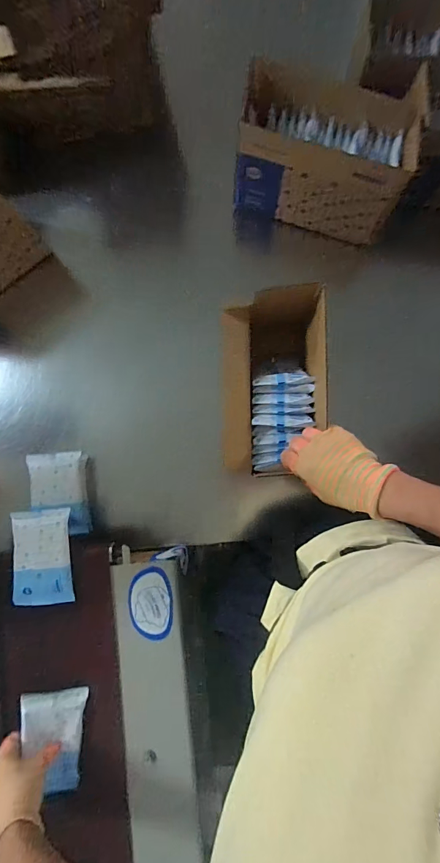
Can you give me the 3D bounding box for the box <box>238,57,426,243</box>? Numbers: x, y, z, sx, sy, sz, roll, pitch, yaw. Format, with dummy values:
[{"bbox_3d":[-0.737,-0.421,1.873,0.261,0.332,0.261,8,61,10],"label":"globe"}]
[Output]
[{"bbox_3d":[0.155,-0.411,0.589,0.231,0.157,0.137,11,86,3],"label":"box"}]

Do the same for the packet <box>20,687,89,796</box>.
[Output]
[{"bbox_3d":[-0.231,0.426,0.531,0.083,0.016,0.121,8,75,-24],"label":"packet"}]

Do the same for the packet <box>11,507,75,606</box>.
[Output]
[{"bbox_3d":[-0.260,0.183,0.571,0.082,0.021,0.132,-6,86,2],"label":"packet"}]

